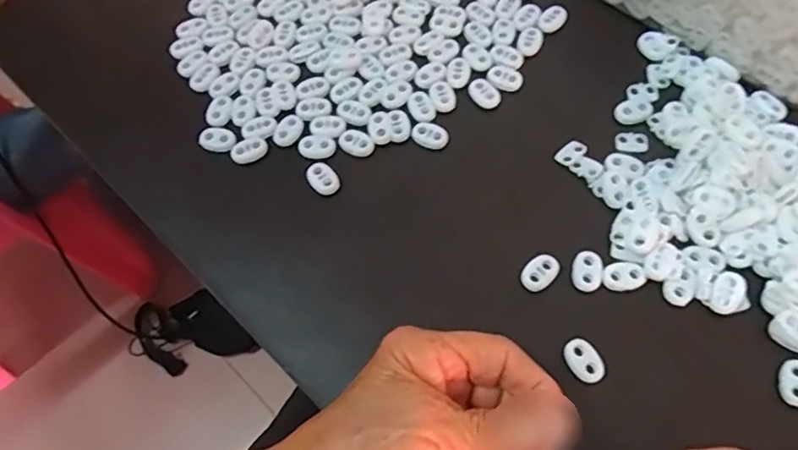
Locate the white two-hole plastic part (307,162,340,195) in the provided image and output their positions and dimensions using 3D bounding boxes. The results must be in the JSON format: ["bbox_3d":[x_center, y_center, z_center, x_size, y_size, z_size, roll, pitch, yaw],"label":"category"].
[{"bbox_3d":[-0.046,-0.029,0.348,0.017,0.004,0.022,-37,68,-14],"label":"white two-hole plastic part"}]

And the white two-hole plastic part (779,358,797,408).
[{"bbox_3d":[0.197,0.078,0.283,0.015,0.006,0.023,8,65,6],"label":"white two-hole plastic part"}]

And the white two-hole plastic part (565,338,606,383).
[{"bbox_3d":[0.095,0.070,0.294,0.016,0.004,0.023,-31,67,-12],"label":"white two-hole plastic part"}]

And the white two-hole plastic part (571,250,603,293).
[{"bbox_3d":[0.103,0.024,0.313,0.016,0.004,0.022,2,64,4],"label":"white two-hole plastic part"}]

